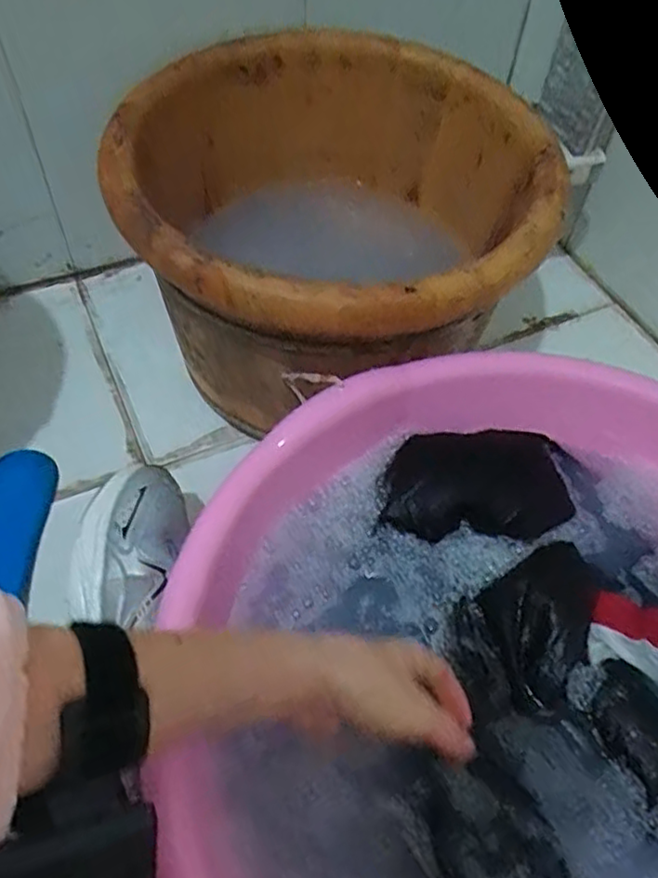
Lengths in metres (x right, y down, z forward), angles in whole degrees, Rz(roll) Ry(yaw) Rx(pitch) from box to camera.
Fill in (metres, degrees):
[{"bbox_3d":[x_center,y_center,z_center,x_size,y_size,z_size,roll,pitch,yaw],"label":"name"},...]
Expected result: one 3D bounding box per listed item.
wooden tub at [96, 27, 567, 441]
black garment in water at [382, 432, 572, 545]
[{"bbox_3d":[-0.008,-0.175,0.667,0.367,0.258,0.398,-27,59,-21],"label":"wooden tub"},{"bbox_3d":[0.112,0.025,0.498,0.137,0.034,0.092,1,53,-2],"label":"black garment in water"}]

